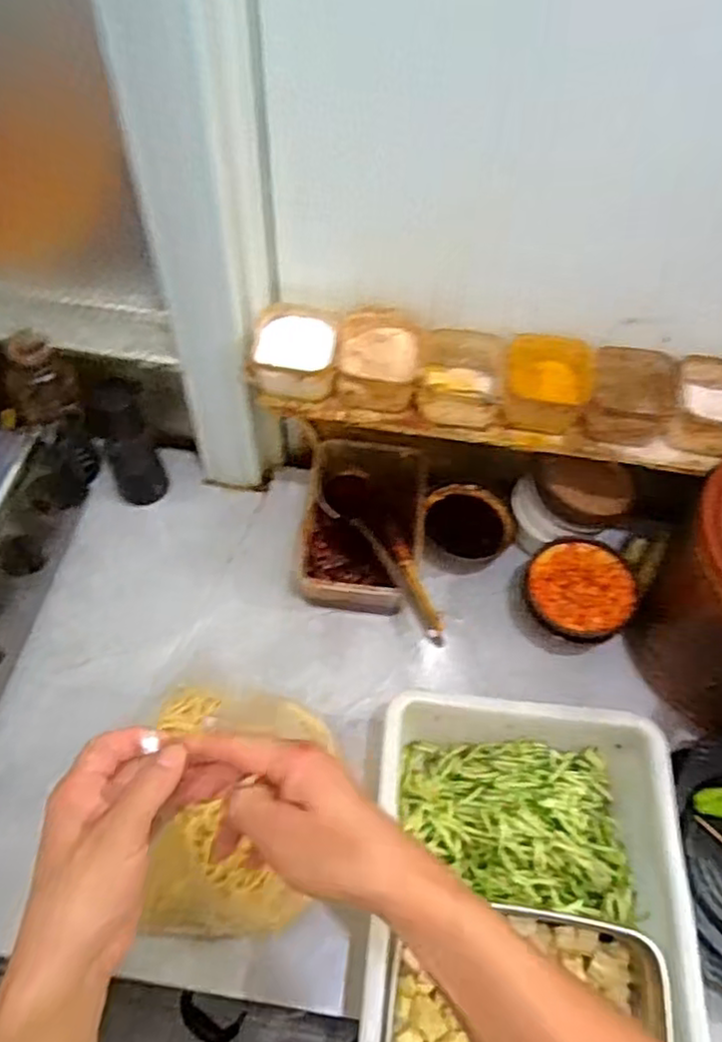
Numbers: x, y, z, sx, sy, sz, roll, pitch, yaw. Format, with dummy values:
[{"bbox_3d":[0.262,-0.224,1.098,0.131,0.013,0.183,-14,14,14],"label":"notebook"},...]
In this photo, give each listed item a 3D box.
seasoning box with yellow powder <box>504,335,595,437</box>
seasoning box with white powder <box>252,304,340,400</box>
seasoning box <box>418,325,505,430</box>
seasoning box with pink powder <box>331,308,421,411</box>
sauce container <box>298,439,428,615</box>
[{"bbox_3d":[0.179,-0.132,0.659,0.083,0.058,0.074,12,57,4],"label":"seasoning box with yellow powder"},{"bbox_3d":[-0.064,-0.166,0.673,0.083,0.043,0.087,8,57,1],"label":"seasoning box with white powder"},{"bbox_3d":[0.097,-0.136,0.664,0.081,0.060,0.082,7,57,1],"label":"seasoning box"},{"bbox_3d":[0.017,-0.158,0.669,0.082,0.051,0.087,5,57,0],"label":"seasoning box with pink powder"},{"bbox_3d":[0.001,0.007,0.799,0.136,0.066,0.208,10,57,3],"label":"sauce container"}]

